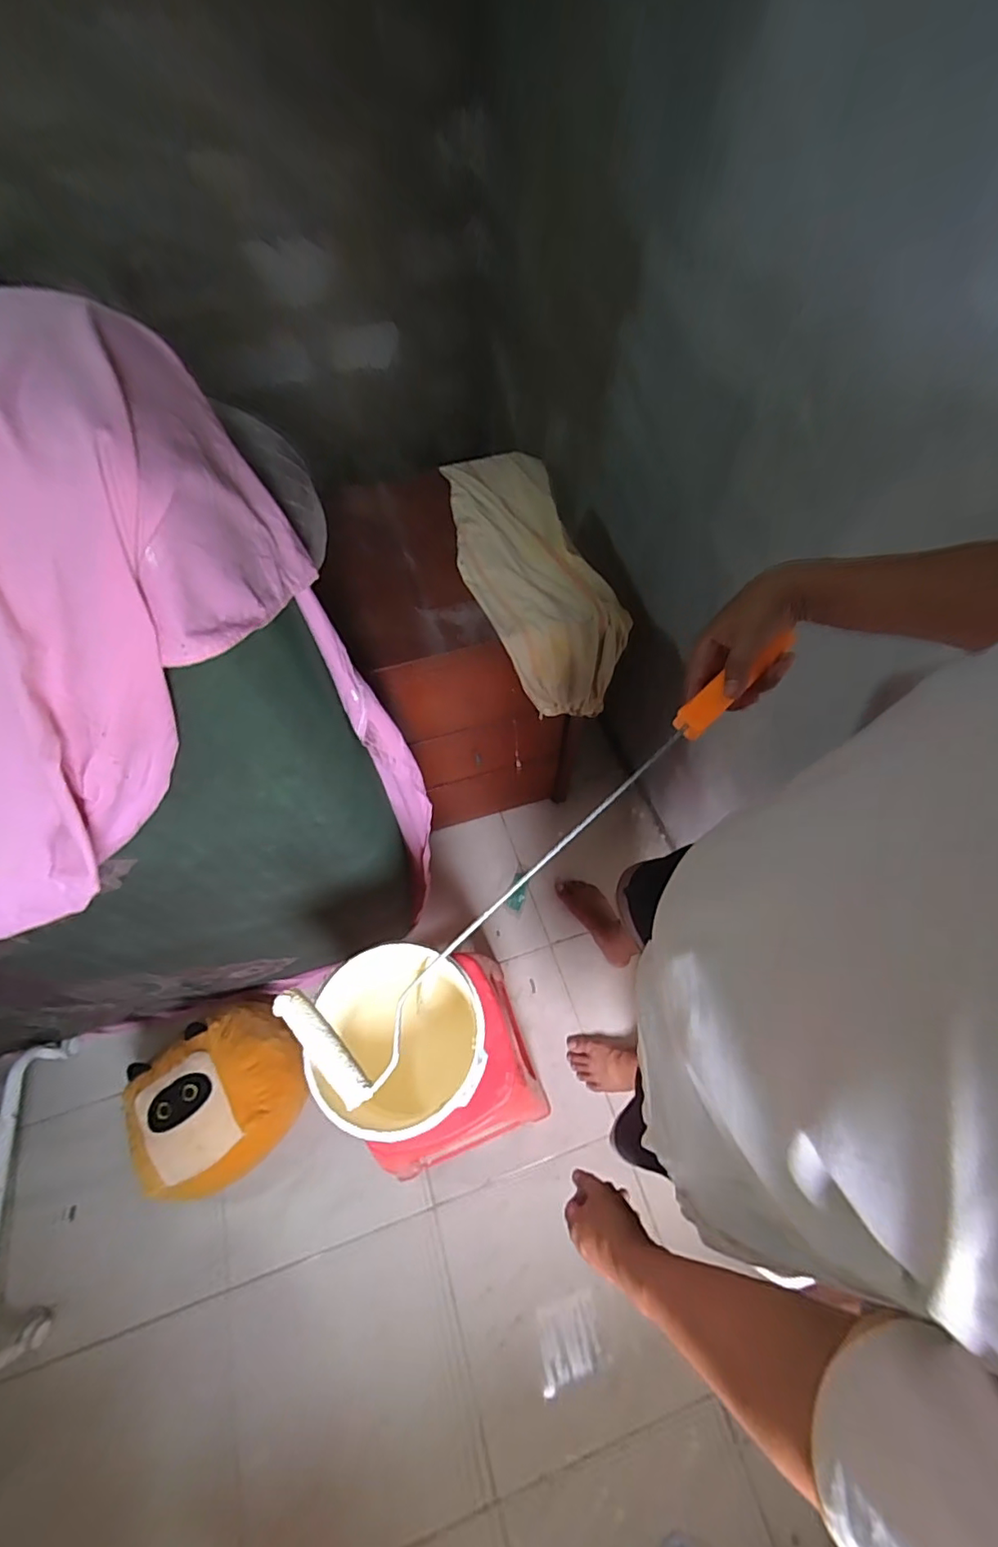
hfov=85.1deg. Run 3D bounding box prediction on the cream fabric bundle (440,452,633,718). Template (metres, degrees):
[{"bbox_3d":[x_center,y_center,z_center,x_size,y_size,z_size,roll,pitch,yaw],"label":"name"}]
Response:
[{"bbox_3d":[0.050,-0.375,1.001,0.238,0.177,0.561,-21,81,-12],"label":"cream fabric bundle"}]

